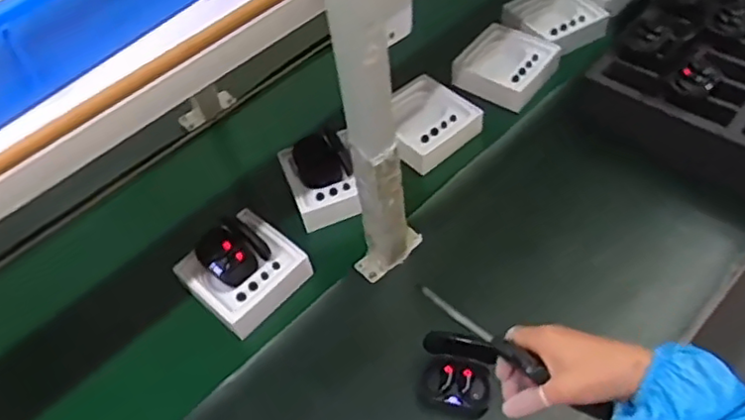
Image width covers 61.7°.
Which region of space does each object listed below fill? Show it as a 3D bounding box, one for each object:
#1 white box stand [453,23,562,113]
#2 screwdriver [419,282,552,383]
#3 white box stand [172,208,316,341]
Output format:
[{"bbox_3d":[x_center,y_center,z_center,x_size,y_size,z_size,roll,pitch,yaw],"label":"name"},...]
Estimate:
[{"bbox_3d":[0.227,-0.245,1.054,0.136,0.063,0.129,32,59,27],"label":"white box stand"},{"bbox_3d":[0.096,0.104,0.559,0.018,0.016,0.142,-38,50,-24],"label":"screwdriver"},{"bbox_3d":[-0.175,0.082,0.856,0.141,0.044,0.140,35,61,28],"label":"white box stand"}]

